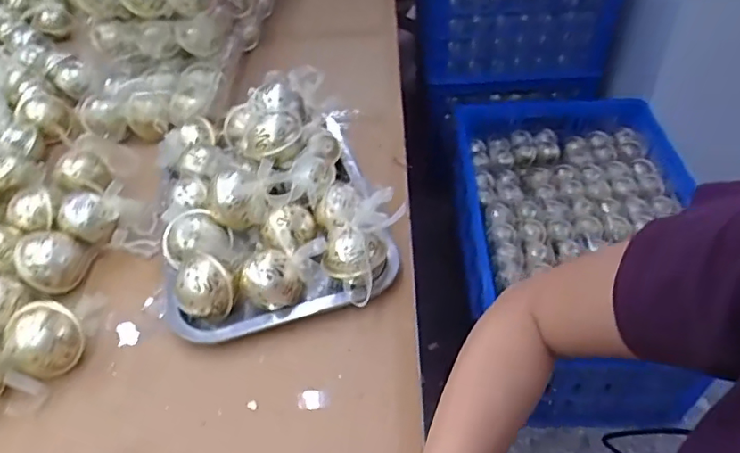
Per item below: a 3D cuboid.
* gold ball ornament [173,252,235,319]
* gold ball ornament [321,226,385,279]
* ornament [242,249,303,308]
[{"bbox_3d":[-0.141,0.055,0.462,0.044,0.045,0.040,-35,53,-28],"label":"gold ball ornament"},{"bbox_3d":[-0.013,0.028,0.477,0.048,0.050,0.043,12,47,15],"label":"gold ball ornament"},{"bbox_3d":[-0.084,0.050,0.466,0.043,0.045,0.043,-2,45,2],"label":"ornament"}]

